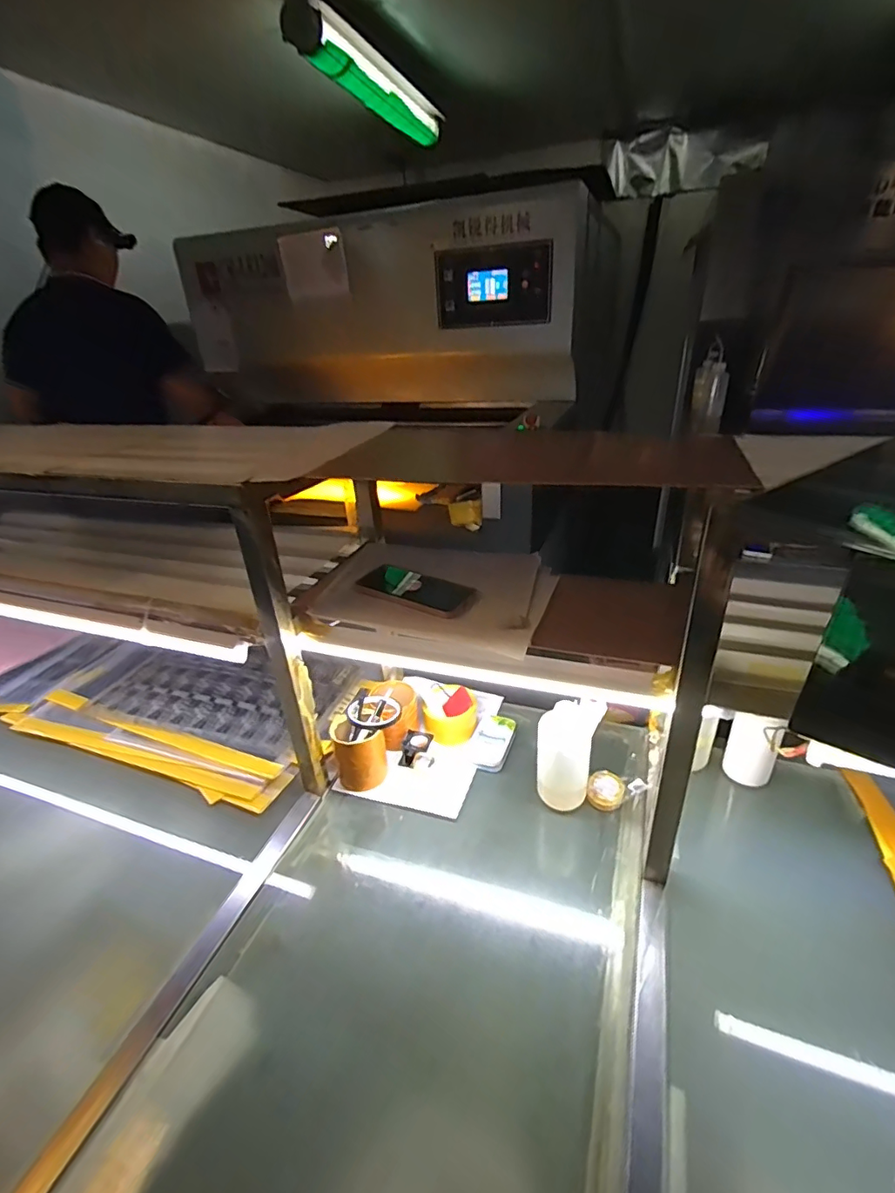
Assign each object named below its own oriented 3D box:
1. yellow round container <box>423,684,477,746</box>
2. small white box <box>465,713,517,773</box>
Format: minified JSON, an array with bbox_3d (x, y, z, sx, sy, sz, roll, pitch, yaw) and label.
[{"bbox_3d":[0.004,0.204,0.908,0.095,0.059,0.101,-6,28,-3],"label":"yellow round container"},{"bbox_3d":[0.077,0.245,0.888,0.064,0.018,0.116,8,31,22],"label":"small white box"}]

